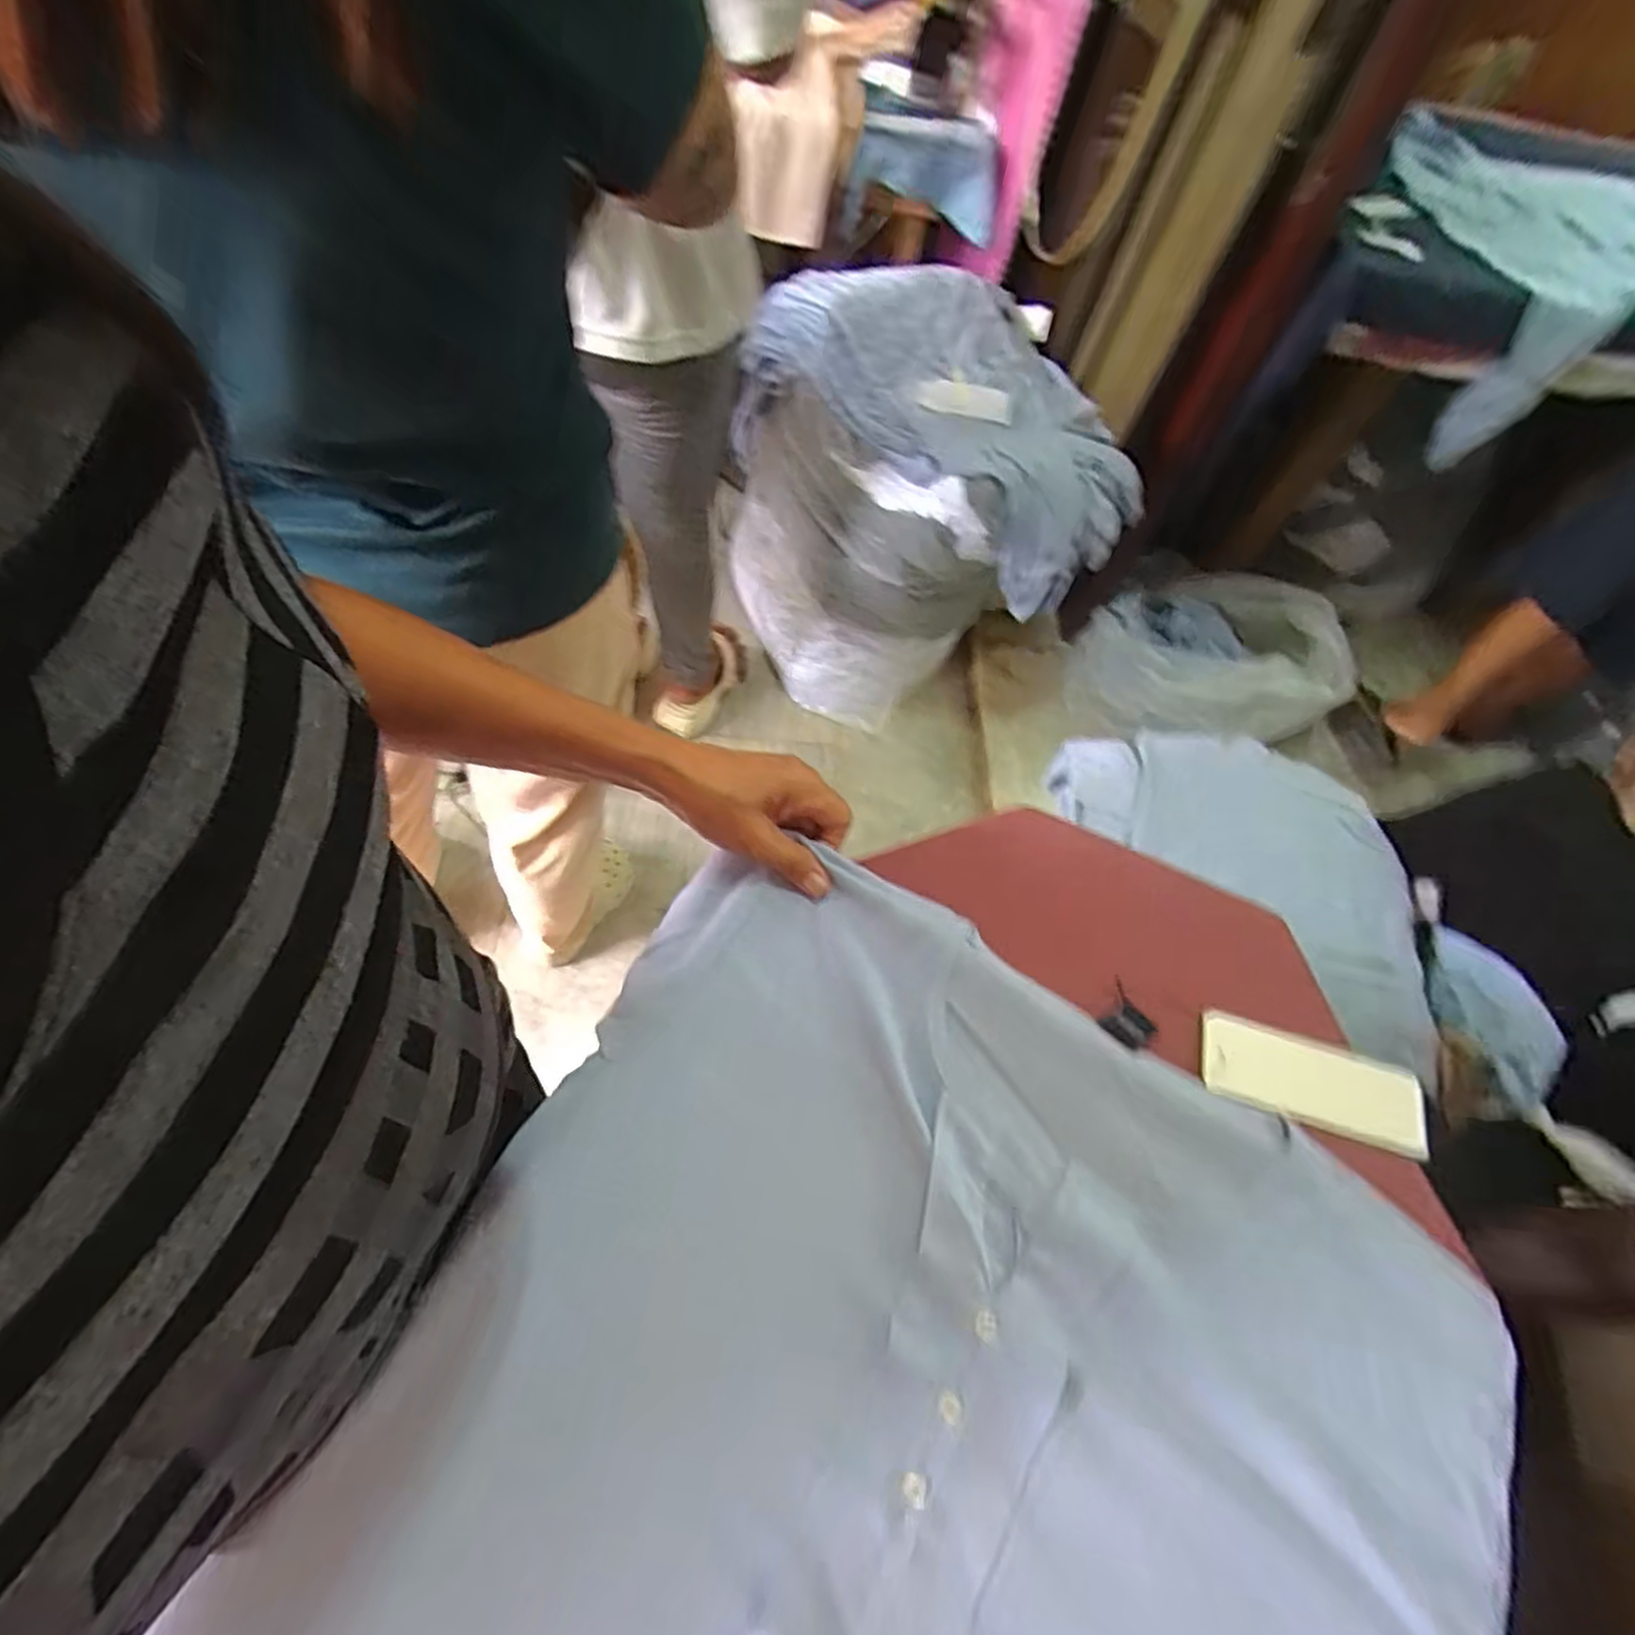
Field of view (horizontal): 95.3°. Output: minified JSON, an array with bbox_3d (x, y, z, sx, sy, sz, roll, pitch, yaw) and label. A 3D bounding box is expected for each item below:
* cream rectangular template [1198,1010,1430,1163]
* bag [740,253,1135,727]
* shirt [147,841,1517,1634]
[{"bbox_3d":[0.286,0.153,0.432,0.122,0.008,0.051,17,59,6],"label":"cream rectangular template"},{"bbox_3d":[0.158,-0.556,1.412,0.616,0.650,0.456,4,60,-7],"label":"bag"},{"bbox_3d":[-0.003,0.357,0.271,0.471,0.026,0.665,27,60,12],"label":"shirt"}]

